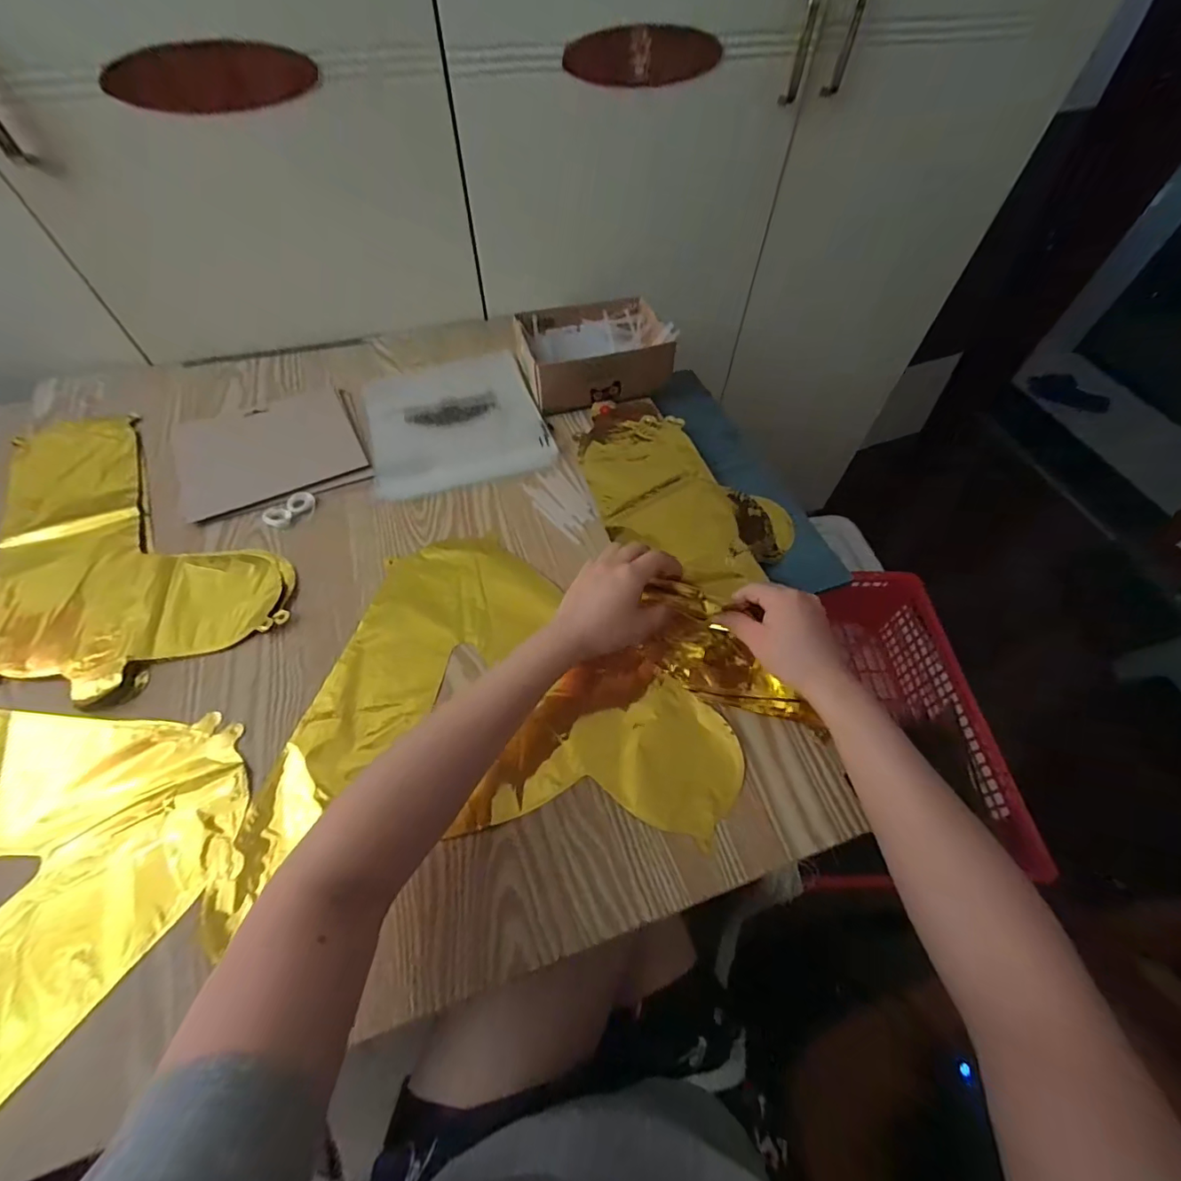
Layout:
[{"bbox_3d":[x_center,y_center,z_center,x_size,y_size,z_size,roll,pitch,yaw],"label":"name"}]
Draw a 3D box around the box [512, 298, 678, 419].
[{"bbox_3d":[0.001,-0.313,0.660,0.186,0.066,0.126,-16,59,-11],"label":"box"}]

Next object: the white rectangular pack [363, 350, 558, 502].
[{"bbox_3d":[-0.171,-0.220,0.630,0.210,0.018,0.219,-14,58,-10],"label":"white rectangular pack"}]

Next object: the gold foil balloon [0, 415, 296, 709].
[{"bbox_3d":[-0.483,-0.067,0.519,0.237,0.010,0.390,-28,62,-18],"label":"gold foil balloon"}]

